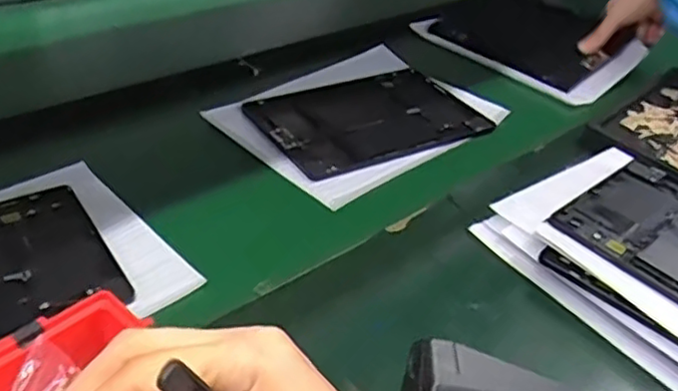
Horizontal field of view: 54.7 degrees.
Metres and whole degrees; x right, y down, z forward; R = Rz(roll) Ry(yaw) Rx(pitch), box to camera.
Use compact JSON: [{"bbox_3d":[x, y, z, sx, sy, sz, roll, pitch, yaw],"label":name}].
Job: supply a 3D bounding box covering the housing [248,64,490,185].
[{"bbox_3d":[0.027,-0.091,0.722,0.239,0.009,0.178,-17,41,-29],"label":"housing"}]

